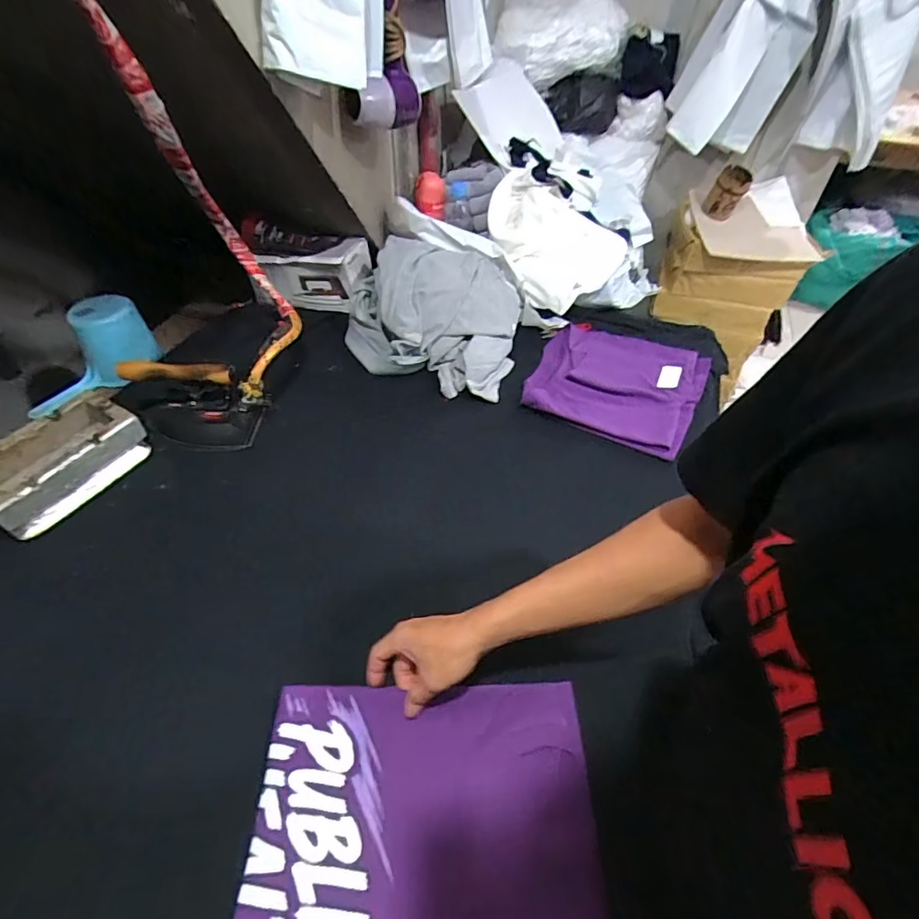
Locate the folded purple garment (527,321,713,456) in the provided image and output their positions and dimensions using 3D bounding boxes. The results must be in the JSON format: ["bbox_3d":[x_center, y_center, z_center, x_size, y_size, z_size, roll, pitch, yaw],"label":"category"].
[{"bbox_3d":[0.285,-0.146,0.939,0.287,0.028,0.275,23,51,18],"label":"folded purple garment"}]

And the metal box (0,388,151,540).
[{"bbox_3d":[-0.601,0.004,0.766,0.127,0.081,0.224,29,53,22],"label":"metal box"}]

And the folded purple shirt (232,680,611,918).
[{"bbox_3d":[-0.030,0.360,0.482,0.321,0.031,0.273,0,48,-2],"label":"folded purple shirt"}]

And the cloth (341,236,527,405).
[{"bbox_3d":[-0.051,-0.292,0.974,0.312,0.150,0.294,8,48,6],"label":"cloth"}]

